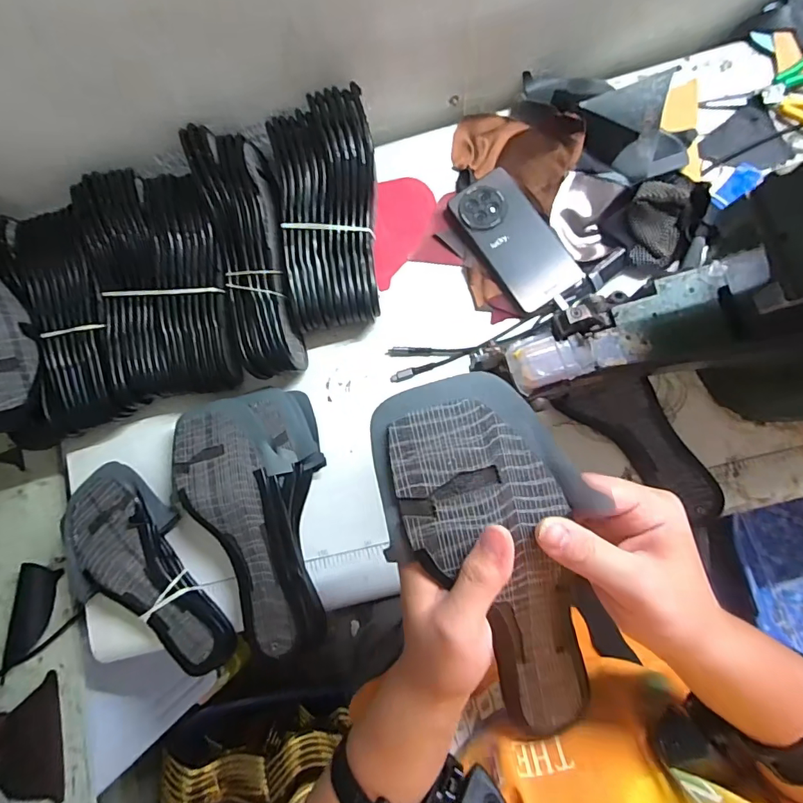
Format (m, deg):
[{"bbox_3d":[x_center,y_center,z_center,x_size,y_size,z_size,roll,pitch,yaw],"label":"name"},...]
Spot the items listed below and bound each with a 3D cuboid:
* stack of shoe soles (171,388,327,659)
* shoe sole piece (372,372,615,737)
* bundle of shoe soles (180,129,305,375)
[{"bbox_3d":[-0.147,0.121,0.484,0.150,0.053,0.270,-17,81,3],"label":"stack of shoe soles"},{"bbox_3d":[0.070,0.108,0.289,0.114,0.026,0.261,-22,106,2],"label":"shoe sole piece"},{"bbox_3d":[-0.161,-0.162,0.501,0.068,0.082,0.266,-14,81,3],"label":"bundle of shoe soles"}]

